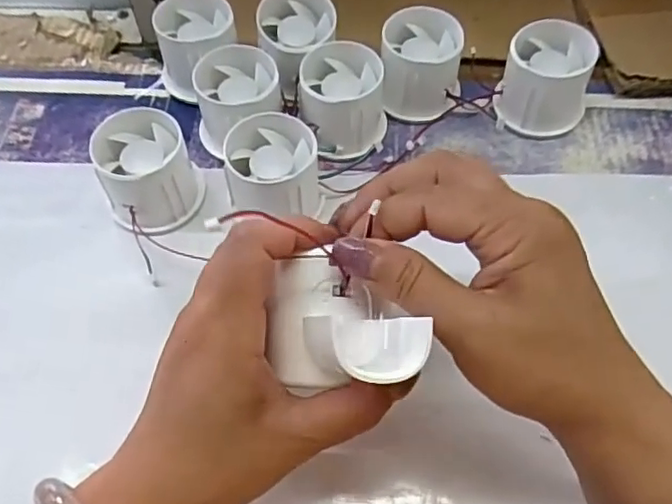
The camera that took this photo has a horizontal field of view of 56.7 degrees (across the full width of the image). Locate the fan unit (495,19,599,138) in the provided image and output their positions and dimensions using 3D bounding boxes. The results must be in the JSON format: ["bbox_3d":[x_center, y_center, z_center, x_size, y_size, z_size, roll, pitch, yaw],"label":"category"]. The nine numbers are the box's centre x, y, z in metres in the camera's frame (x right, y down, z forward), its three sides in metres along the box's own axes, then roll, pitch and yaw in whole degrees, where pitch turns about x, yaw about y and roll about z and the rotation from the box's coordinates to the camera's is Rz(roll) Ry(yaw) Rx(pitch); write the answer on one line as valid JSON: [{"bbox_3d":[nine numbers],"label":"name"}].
[{"bbox_3d":[0.136,-0.110,0.400,0.054,0.050,0.052,13,60,8],"label":"fan unit"}]

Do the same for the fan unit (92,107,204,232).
[{"bbox_3d":[-0.108,-0.046,0.364,0.052,0.049,0.058,-19,61,-10],"label":"fan unit"}]

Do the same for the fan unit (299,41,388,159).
[{"bbox_3d":[0.005,-0.095,0.393,0.053,0.046,0.054,0,59,1],"label":"fan unit"}]

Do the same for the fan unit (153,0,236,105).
[{"bbox_3d":[-0.092,-0.137,0.422,0.050,0.053,0.052,0,59,1],"label":"fan unit"}]

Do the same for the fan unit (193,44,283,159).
[{"bbox_3d":[-0.062,-0.095,0.389,0.052,0.042,0.052,-19,61,-10],"label":"fan unit"}]

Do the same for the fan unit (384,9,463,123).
[{"bbox_3d":[0.056,-0.122,0.411,0.053,0.049,0.056,3,59,3],"label":"fan unit"}]

